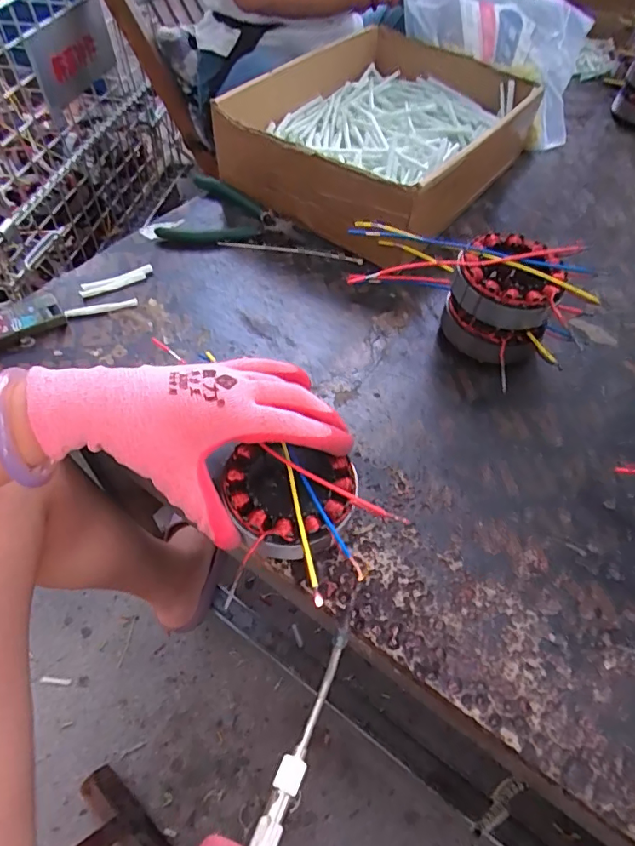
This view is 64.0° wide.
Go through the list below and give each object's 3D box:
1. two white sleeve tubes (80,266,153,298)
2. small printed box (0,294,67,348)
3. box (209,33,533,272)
[{"bbox_3d":[-0.188,-0.133,0.477,0.069,0.007,0.015,-26,60,-21],"label":"two white sleeve tubes"},{"bbox_3d":[-0.254,-0.086,0.436,0.069,0.016,0.036,-33,62,-24],"label":"small printed box"},{"bbox_3d":[0.090,-0.347,0.608,0.257,0.096,0.372,34,59,20],"label":"box"}]

